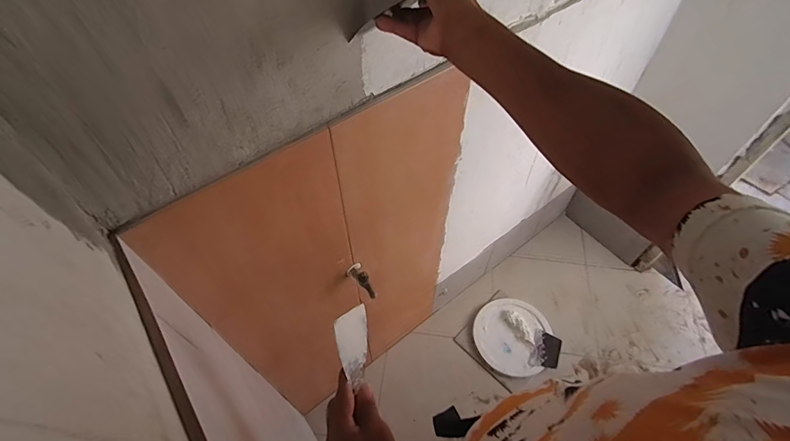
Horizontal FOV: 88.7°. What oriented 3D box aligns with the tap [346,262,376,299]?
[{"bbox_3d":[-0.073,0.137,0.921,0.038,0.043,0.086,-33,75,-20],"label":"tap"}]

